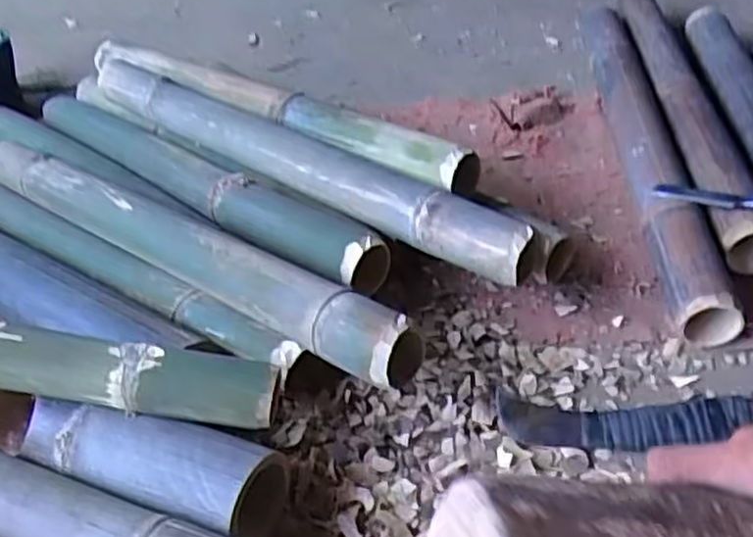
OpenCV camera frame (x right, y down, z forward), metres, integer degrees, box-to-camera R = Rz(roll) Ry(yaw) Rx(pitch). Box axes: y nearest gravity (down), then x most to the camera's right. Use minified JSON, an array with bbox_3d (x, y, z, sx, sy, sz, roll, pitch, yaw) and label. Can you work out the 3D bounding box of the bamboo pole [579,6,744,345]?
[{"bbox_3d":[0.316,-0.161,0.887,0.064,0.067,0.642,-2,41,7],"label":"bamboo pole"}]

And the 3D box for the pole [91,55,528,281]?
[{"bbox_3d":[-0.139,-0.147,0.856,0.739,0.066,0.064,27,51,33],"label":"pole"}]

